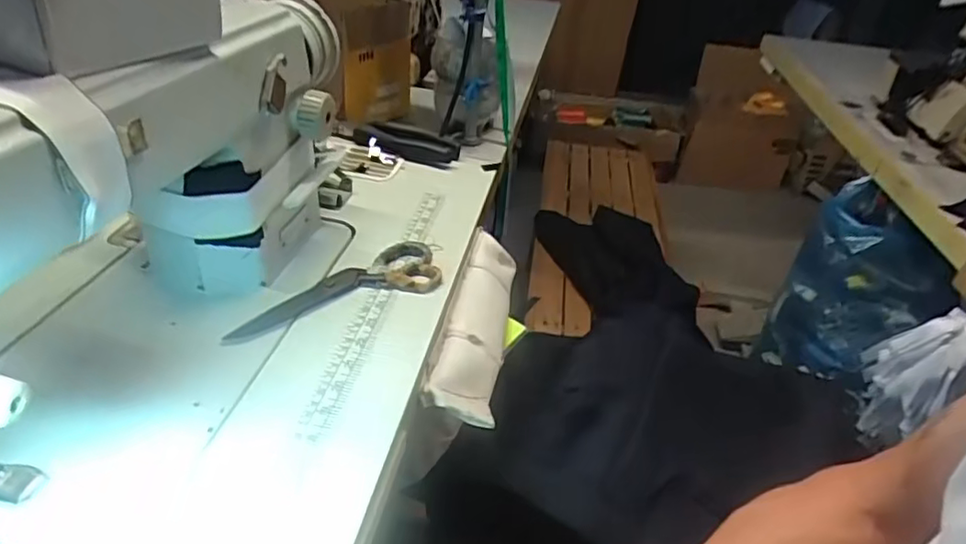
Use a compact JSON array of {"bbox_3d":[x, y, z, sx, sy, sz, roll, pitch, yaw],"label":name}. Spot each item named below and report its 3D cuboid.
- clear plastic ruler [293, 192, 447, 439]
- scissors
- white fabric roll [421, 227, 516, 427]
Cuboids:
[{"bbox_3d":[-0.087,0.013,0.555,0.026,0.007,0.350,8,35,8],"label":"clear plastic ruler"},{"bbox_3d":[-0.124,0.016,0.533,0.201,0.014,0.063,-20,43,-34],"label":"scissors"},{"bbox_3d":[-0.005,0.042,0.573,0.057,0.038,0.239,9,35,2],"label":"white fabric roll"}]

